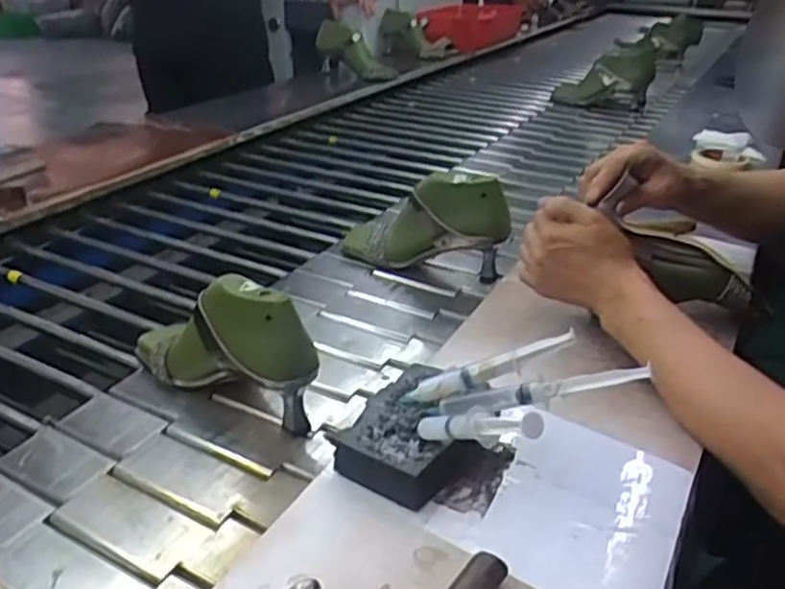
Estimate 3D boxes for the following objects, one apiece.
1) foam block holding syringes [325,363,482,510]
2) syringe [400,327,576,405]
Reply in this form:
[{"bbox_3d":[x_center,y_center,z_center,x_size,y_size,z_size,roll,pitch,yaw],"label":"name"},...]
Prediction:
[{"bbox_3d":[0.017,0.110,0.561,0.082,0.039,0.118,18,33,30],"label":"foam block holding syringes"},{"bbox_3d":[0.073,0.058,0.557,0.142,0.017,0.013,-23,23,16],"label":"syringe"}]

